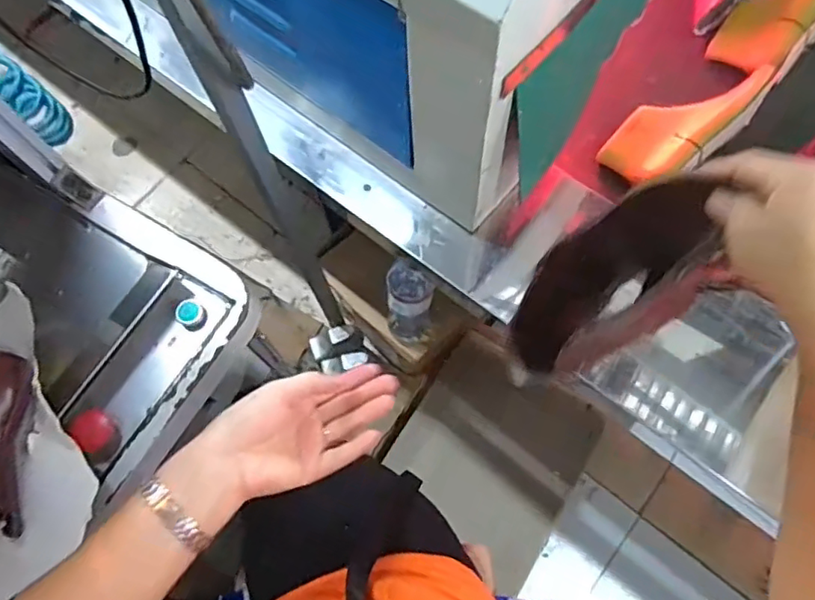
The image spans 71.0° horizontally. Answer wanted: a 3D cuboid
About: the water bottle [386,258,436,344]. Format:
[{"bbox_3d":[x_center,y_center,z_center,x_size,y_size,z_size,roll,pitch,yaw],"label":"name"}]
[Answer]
[{"bbox_3d":[-0.003,0.013,1.116,0.090,0.235,0.076,35,75,13],"label":"water bottle"}]

